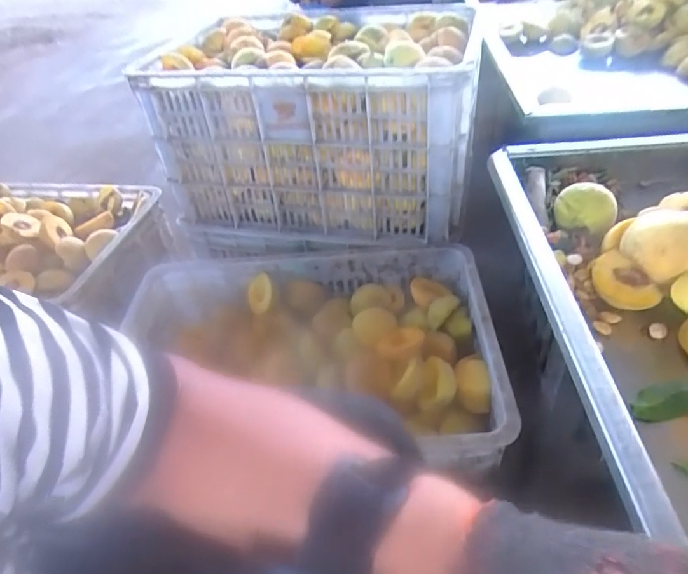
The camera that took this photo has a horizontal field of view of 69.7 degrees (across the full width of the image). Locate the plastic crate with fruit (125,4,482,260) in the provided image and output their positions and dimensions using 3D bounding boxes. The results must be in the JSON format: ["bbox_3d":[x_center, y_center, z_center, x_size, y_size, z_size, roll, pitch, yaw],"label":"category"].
[{"bbox_3d":[-0.030,-0.308,0.925,0.530,0.299,0.388,8,43,16],"label":"plastic crate with fruit"}]

